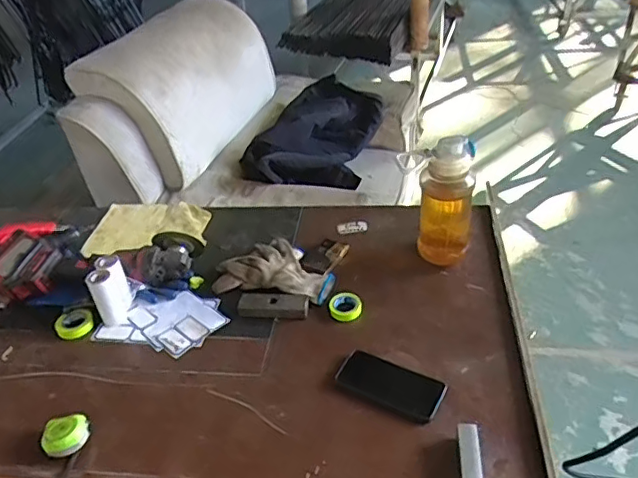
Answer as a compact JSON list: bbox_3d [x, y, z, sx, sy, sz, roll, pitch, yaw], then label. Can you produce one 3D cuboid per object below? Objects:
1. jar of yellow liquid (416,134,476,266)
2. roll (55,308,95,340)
[{"bbox_3d":[0.226,-0.064,1.014,0.095,0.230,0.084,3,38,12],"label":"jar of yellow liquid"},{"bbox_3d":[-0.435,0.152,1.014,0.064,0.019,0.058,-25,41,-24],"label":"roll"}]

